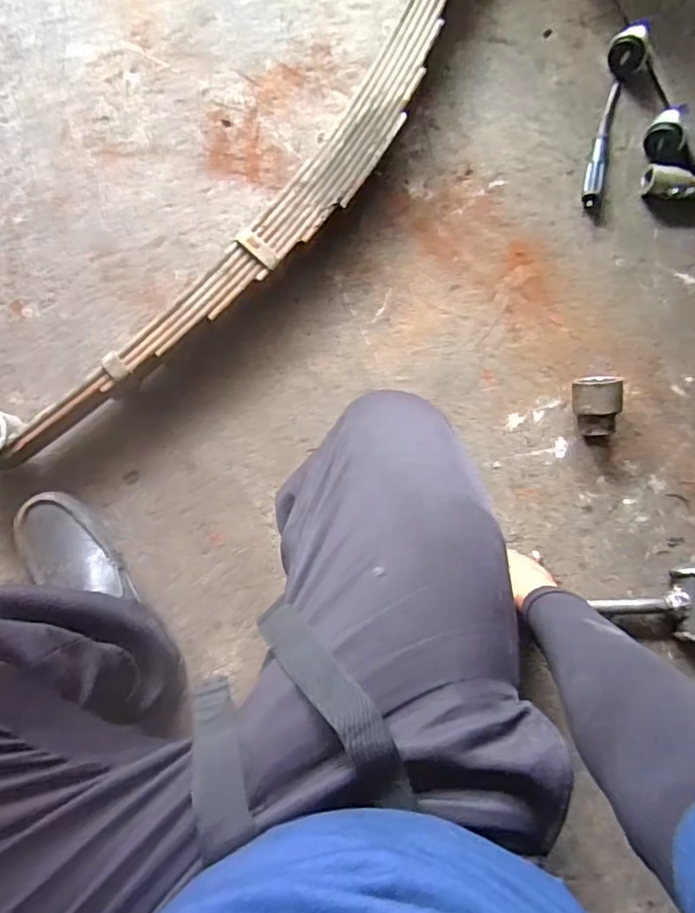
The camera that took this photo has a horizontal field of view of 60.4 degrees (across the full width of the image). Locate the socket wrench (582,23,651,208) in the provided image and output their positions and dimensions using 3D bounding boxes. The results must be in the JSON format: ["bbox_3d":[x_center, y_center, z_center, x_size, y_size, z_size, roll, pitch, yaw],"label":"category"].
[{"bbox_3d":[0.375,-0.488,0.849,0.057,0.034,0.269,17,84,-4],"label":"socket wrench"}]

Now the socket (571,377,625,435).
[{"bbox_3d":[0.339,-0.069,0.806,0.060,0.068,0.079,-7,86,-6],"label":"socket"}]

